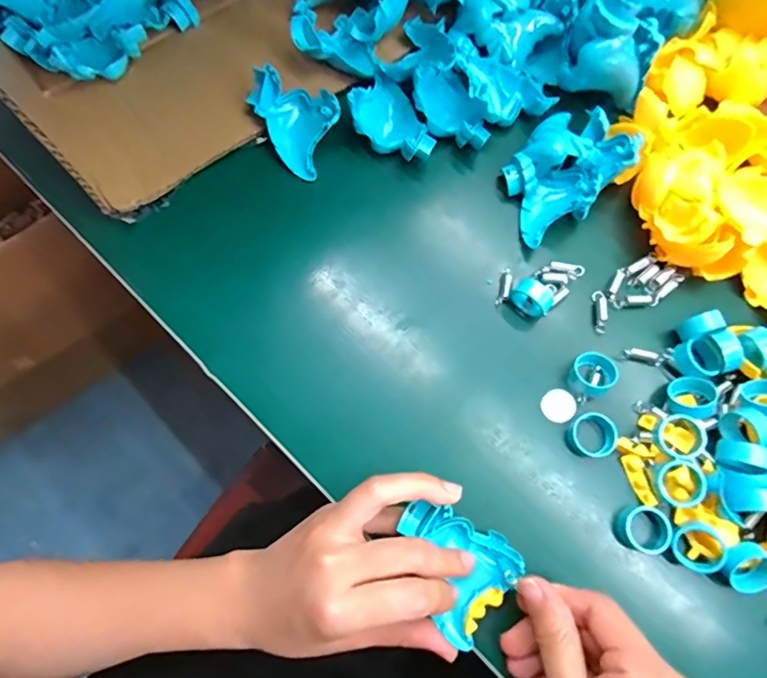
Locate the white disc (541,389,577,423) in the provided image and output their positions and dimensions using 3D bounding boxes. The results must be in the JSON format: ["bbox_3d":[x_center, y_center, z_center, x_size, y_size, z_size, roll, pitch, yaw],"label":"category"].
[{"bbox_3d":[0.109,0.042,0.305,0.021,0.005,0.020,0,72,0],"label":"white disc"}]

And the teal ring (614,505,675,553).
[{"bbox_3d":[0.148,0.108,0.279,0.025,0.013,0.025,0,72,0],"label":"teal ring"}]

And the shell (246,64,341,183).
[{"bbox_3d":[-0.061,-0.156,0.351,0.050,0.043,0.070,-38,76,-11],"label":"shell"}]

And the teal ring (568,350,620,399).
[{"bbox_3d":[0.129,0.021,0.303,0.025,0.012,0.026,0,72,0],"label":"teal ring"}]

